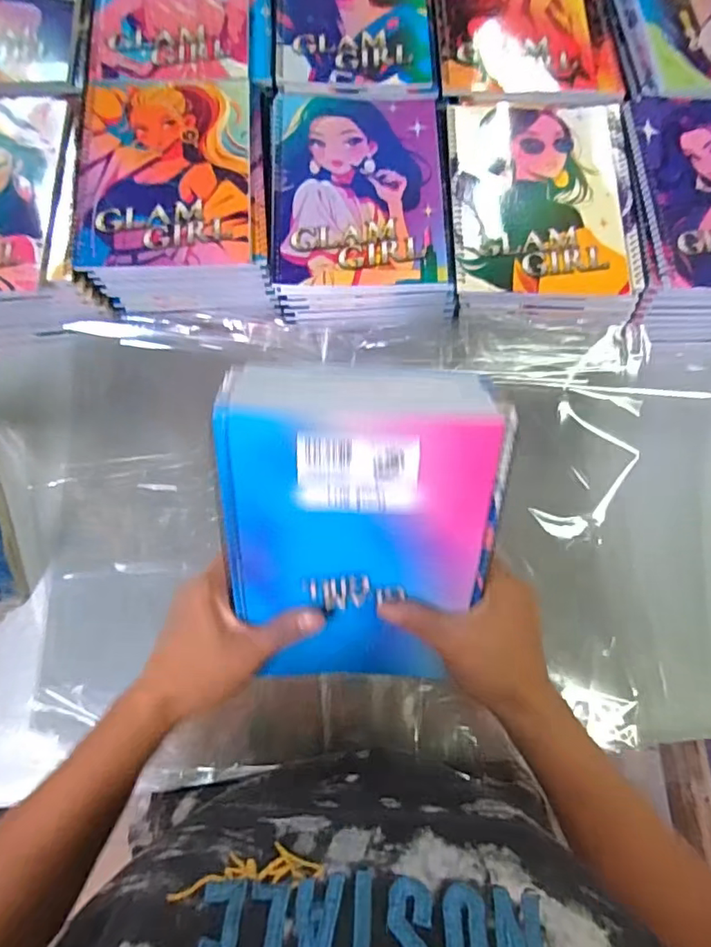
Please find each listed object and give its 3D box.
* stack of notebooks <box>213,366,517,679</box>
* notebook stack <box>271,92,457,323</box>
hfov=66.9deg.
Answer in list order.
[{"bbox_3d":[0.002,0.039,0.336,0.152,0.059,0.197,1,120,0],"label":"stack of notebooks"},{"bbox_3d":[0.004,-0.244,0.493,0.151,0.052,0.203,-2,76,0],"label":"notebook stack"}]

